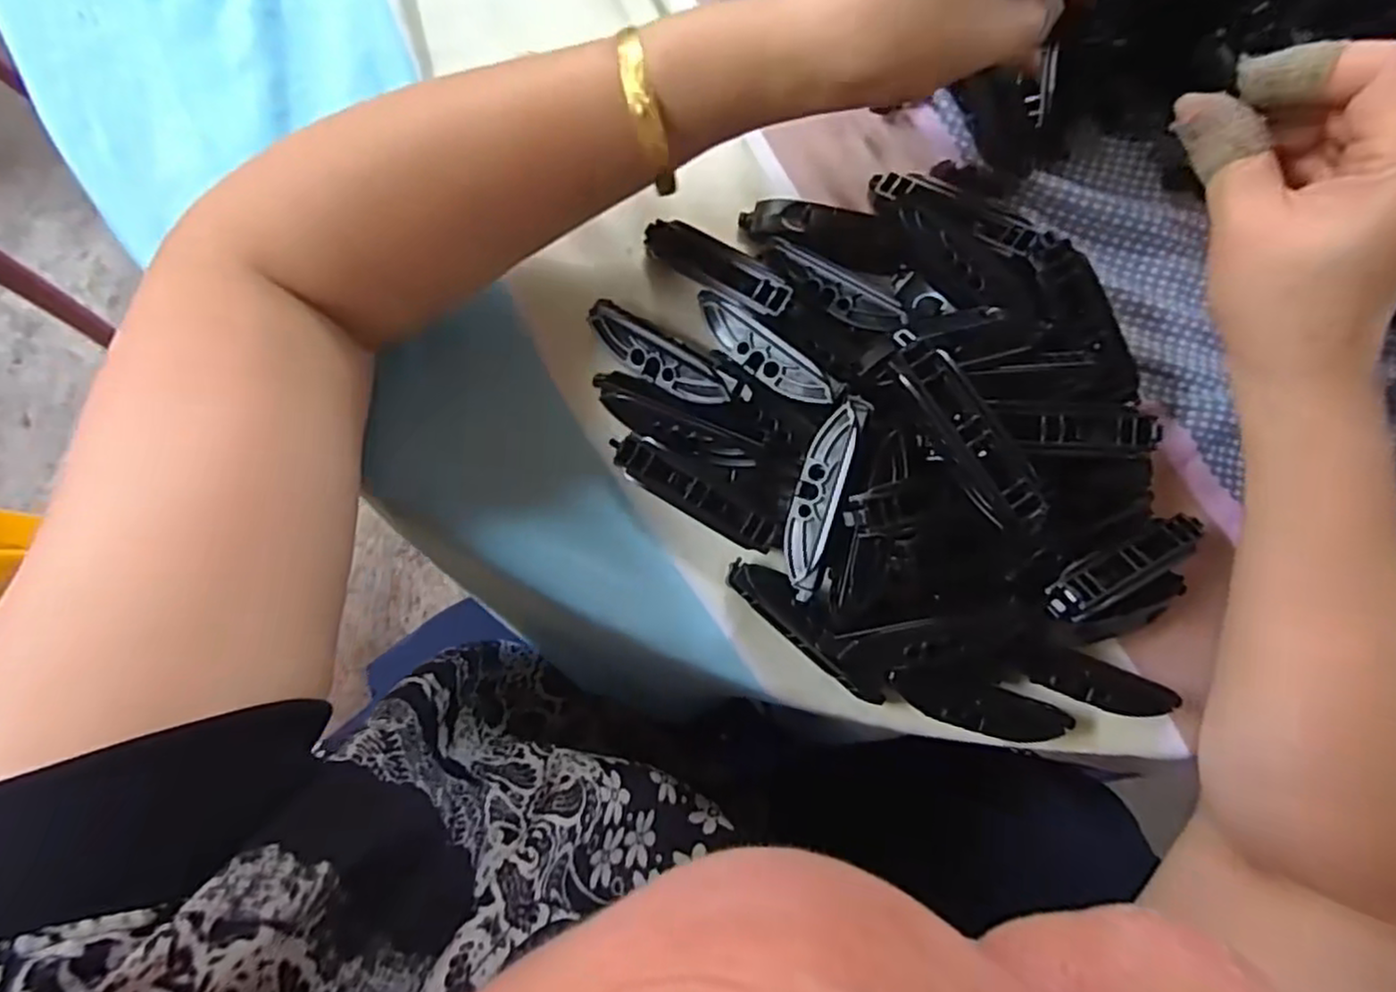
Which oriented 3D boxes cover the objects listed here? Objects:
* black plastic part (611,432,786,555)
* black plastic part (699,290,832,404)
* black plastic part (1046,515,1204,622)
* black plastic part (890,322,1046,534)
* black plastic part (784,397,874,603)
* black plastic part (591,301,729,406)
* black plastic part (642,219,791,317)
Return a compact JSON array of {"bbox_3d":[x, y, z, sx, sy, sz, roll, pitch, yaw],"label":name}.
[{"bbox_3d":[0.000,0.000,0.296,0.077,0.009,0.017,32,83,0],"label":"black plastic part"},{"bbox_3d":[0.026,-0.061,0.294,0.018,0.011,0.071,-45,69,-7],"label":"black plastic part"},{"bbox_3d":[0.168,0.025,0.279,0.080,0.011,0.015,-23,85,-18],"label":"black plastic part"},{"bbox_3d":[0.093,-0.023,0.250,0.020,0.011,0.078,-32,86,-6],"label":"black plastic part"},{"bbox_3d":[0.049,0.001,0.277,0.021,0.013,0.079,14,97,-2],"label":"black plastic part"},{"bbox_3d":[-0.018,-0.058,0.294,0.072,0.012,0.018,35,82,18],"label":"black plastic part"},{"bbox_3d":[0.009,-0.097,0.300,0.074,0.012,0.017,34,82,22],"label":"black plastic part"}]

